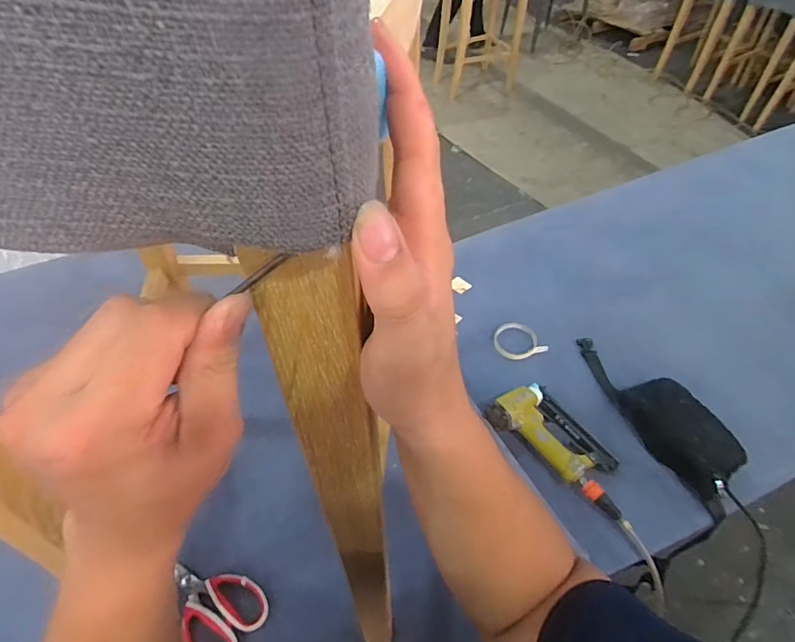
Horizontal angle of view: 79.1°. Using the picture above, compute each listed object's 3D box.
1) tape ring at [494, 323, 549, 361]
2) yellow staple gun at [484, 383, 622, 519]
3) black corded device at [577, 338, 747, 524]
[{"bbox_3d":[0.236,0.040,0.958,0.083,0.011,0.102,-27,47,-4],"label":"tape ring"},{"bbox_3d":[0.276,0.190,0.783,0.243,0.051,0.124,37,58,27],"label":"yellow staple gun"},{"bbox_3d":[0.438,0.138,0.813,0.095,0.091,0.355,-24,53,-19],"label":"black corded device"}]

